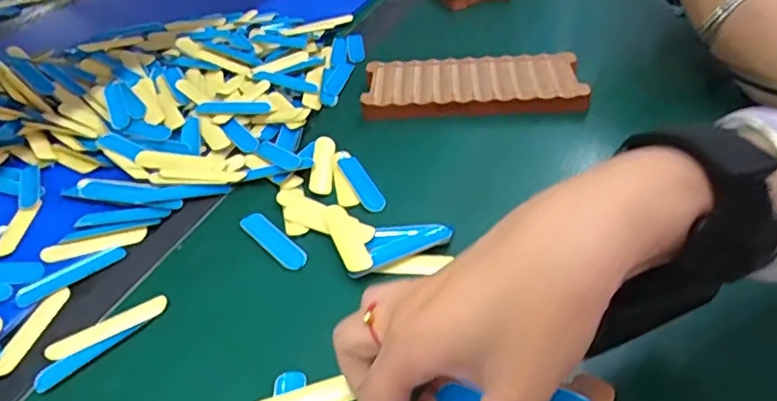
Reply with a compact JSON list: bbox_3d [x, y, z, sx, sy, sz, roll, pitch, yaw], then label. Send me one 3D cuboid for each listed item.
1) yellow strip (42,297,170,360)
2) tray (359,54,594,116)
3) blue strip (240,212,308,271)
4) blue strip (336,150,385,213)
[{"bbox_3d":[-0.150,0.068,0.320,0.062,0.004,0.012,-23,51,-20],"label":"yellow strip"},{"bbox_3d":[0.067,-0.095,0.483,0.168,0.013,0.074,-3,39,6],"label":"tray"},{"bbox_3d":[-0.071,0.023,0.368,0.016,0.004,0.064,-31,44,-27],"label":"blue strip"},{"bbox_3d":[-0.021,-0.015,0.406,0.013,0.006,0.073,-19,40,-14],"label":"blue strip"}]

